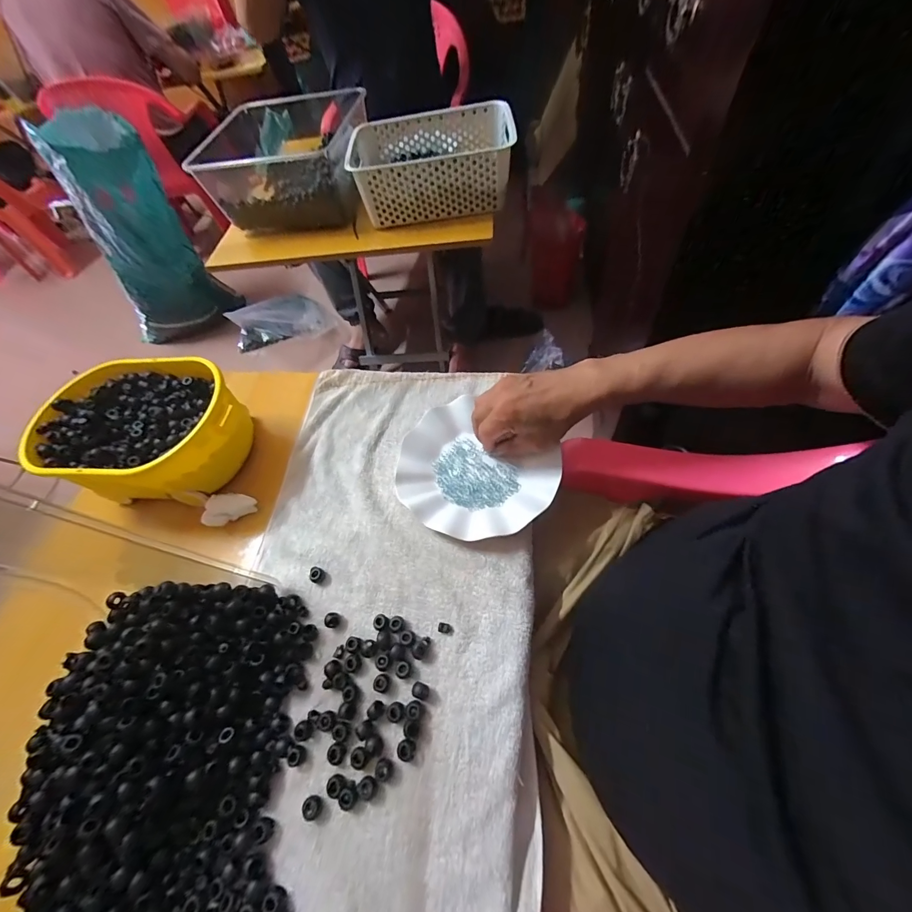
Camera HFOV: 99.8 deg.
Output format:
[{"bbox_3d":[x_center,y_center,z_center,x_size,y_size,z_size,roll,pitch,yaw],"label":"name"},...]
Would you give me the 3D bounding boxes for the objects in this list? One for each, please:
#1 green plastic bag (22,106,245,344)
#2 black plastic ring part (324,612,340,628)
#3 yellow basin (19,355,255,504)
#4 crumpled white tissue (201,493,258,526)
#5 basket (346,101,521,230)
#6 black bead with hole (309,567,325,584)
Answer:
[{"bbox_3d":[-1.054,-0.705,1.301,0.359,0.605,0.296,-41,63,-17],"label":"green plastic bag"},{"bbox_3d":[-0.124,0.164,0.384,0.014,0.009,0.014,-2,59,3],"label":"black plastic ring part"},{"bbox_3d":[-0.376,-0.032,0.473,0.242,0.083,0.162,2,59,8],"label":"yellow basin"},{"bbox_3d":[-0.271,0.064,0.460,0.056,0.018,0.037,-6,58,4],"label":"crumpled white tissue"},{"bbox_3d":[-0.048,-0.579,0.764,0.305,0.107,0.215,-7,58,3],"label":"basket"},{"bbox_3d":[-0.149,0.127,0.409,0.015,0.008,0.016,13,61,12],"label":"black bead with hole"}]

